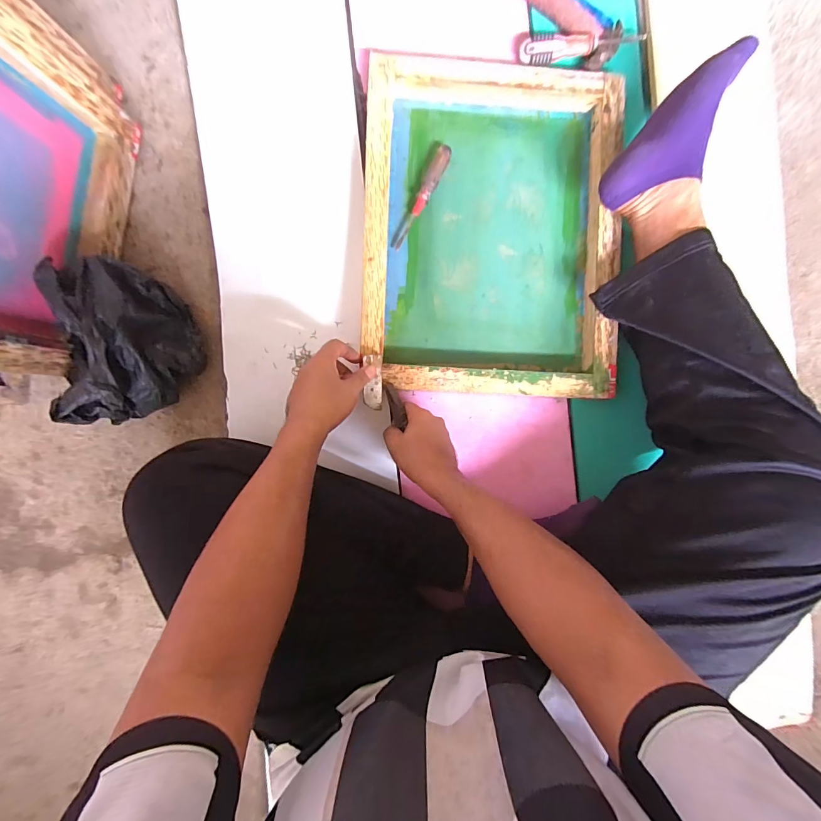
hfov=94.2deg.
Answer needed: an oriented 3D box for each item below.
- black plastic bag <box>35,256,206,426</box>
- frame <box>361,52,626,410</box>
[{"bbox_3d":[-0.375,-0.092,0.499,0.135,0.127,0.192,-17,92,-2],"label":"black plastic bag"},{"bbox_3d":[0.116,-0.255,0.558,0.360,0.056,0.462,1,91,-3],"label":"frame"}]

